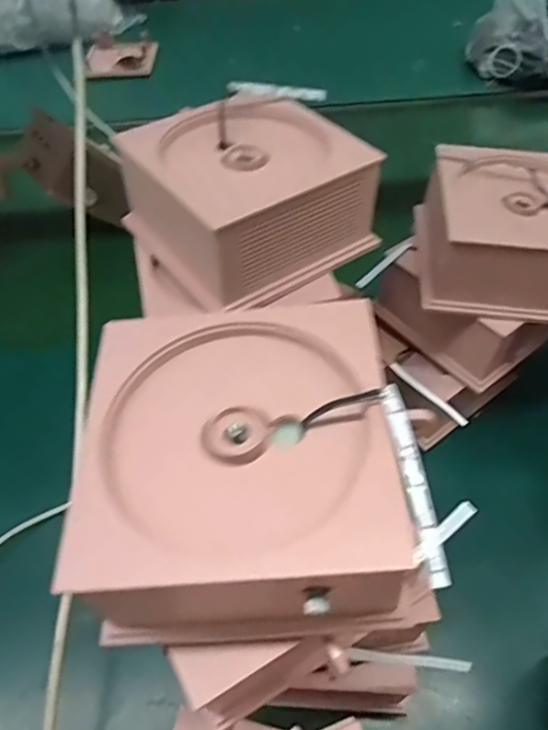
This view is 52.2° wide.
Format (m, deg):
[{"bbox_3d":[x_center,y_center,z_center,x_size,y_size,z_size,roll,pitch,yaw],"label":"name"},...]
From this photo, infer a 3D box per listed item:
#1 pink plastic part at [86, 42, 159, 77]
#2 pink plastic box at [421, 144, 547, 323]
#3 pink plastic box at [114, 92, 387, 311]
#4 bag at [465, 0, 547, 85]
[{"bbox_3d":[-0.240,-0.478,0.876,0.111,0.019,0.107,-3,52,1],"label":"pink plastic part"},{"bbox_3d":[0.160,-0.087,0.367,0.113,0.056,0.109,6,52,8],"label":"pink plastic box"},{"bbox_3d":[-0.016,-0.096,0.306,0.106,0.057,0.104,-32,57,-20],"label":"pink plastic box"},{"bbox_3d":[0.379,-0.475,0.786,0.188,0.096,0.138,21,56,18],"label":"bag"}]

